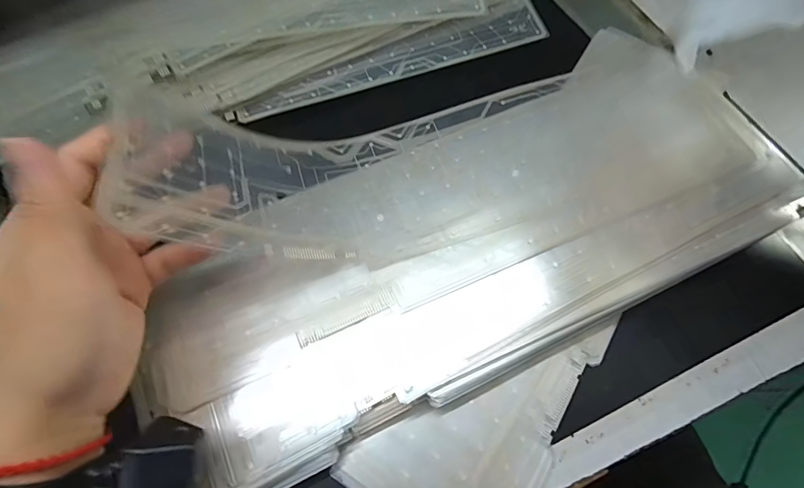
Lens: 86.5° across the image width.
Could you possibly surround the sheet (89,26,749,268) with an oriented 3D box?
[{"bbox_3d":[0.046,-0.073,0.289,0.399,0.078,0.149,-11,65,-14],"label":"sheet"}]

